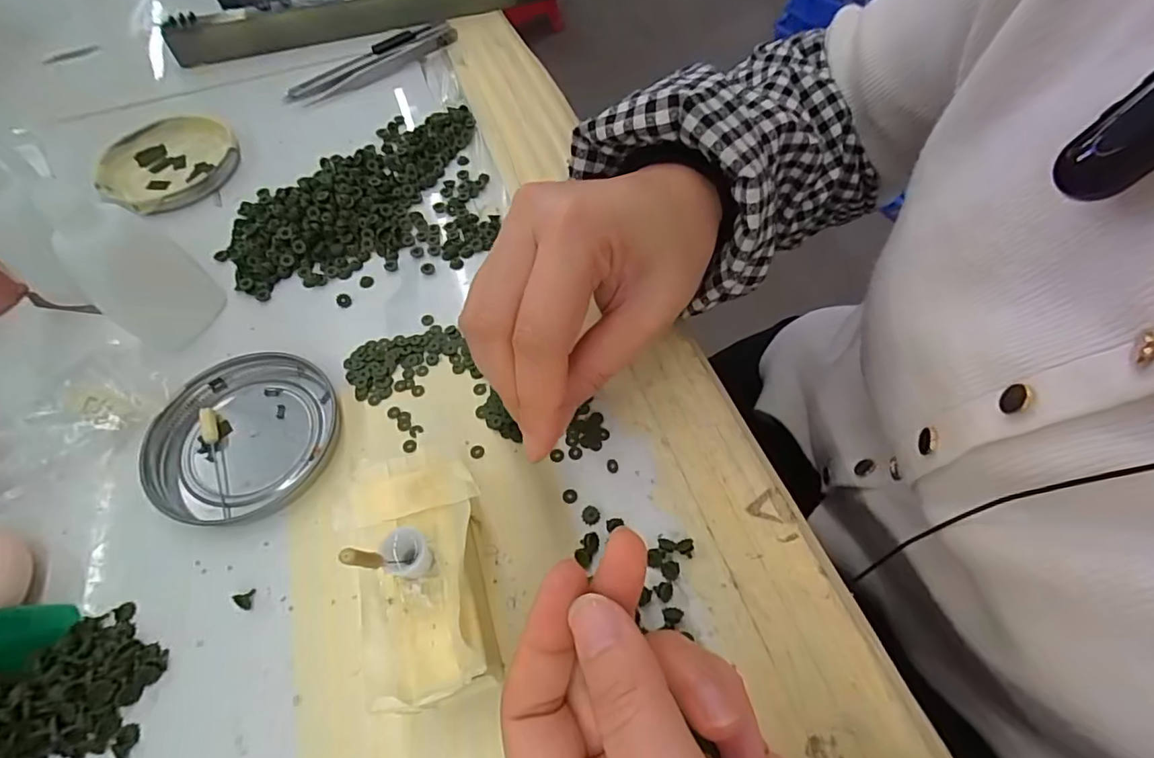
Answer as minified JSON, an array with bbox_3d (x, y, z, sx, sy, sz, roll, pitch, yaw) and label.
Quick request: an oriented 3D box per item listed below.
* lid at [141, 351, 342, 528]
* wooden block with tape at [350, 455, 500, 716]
[{"bbox_3d":[-0.145,0.023,0.233,0.071,0.012,0.077,-1,59,1],"label":"lid"},{"bbox_3d":[-0.051,0.070,0.189,0.041,0.034,0.078,-12,59,-4],"label":"wooden block with tape"}]

